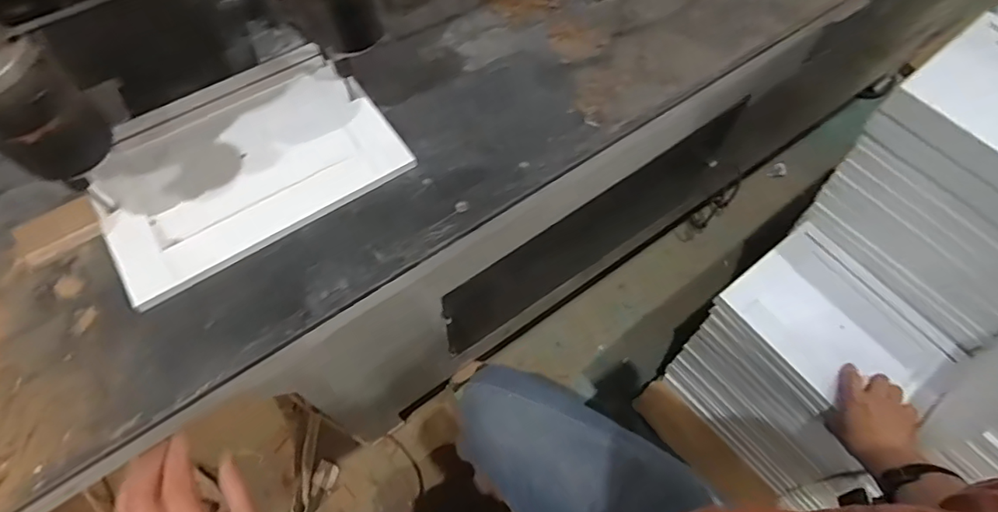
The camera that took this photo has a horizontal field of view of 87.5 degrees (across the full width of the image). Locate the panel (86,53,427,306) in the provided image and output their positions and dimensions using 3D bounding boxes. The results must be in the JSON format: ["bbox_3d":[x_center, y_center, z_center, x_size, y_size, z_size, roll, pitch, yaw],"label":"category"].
[{"bbox_3d":[-0.260,-0.098,0.537,0.284,0.014,0.197,-33,71,-16],"label":"panel"}]

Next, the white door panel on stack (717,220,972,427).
[{"bbox_3d":[0.495,0.101,0.752,0.204,0.017,0.277,-36,72,-17],"label":"white door panel on stack"}]

